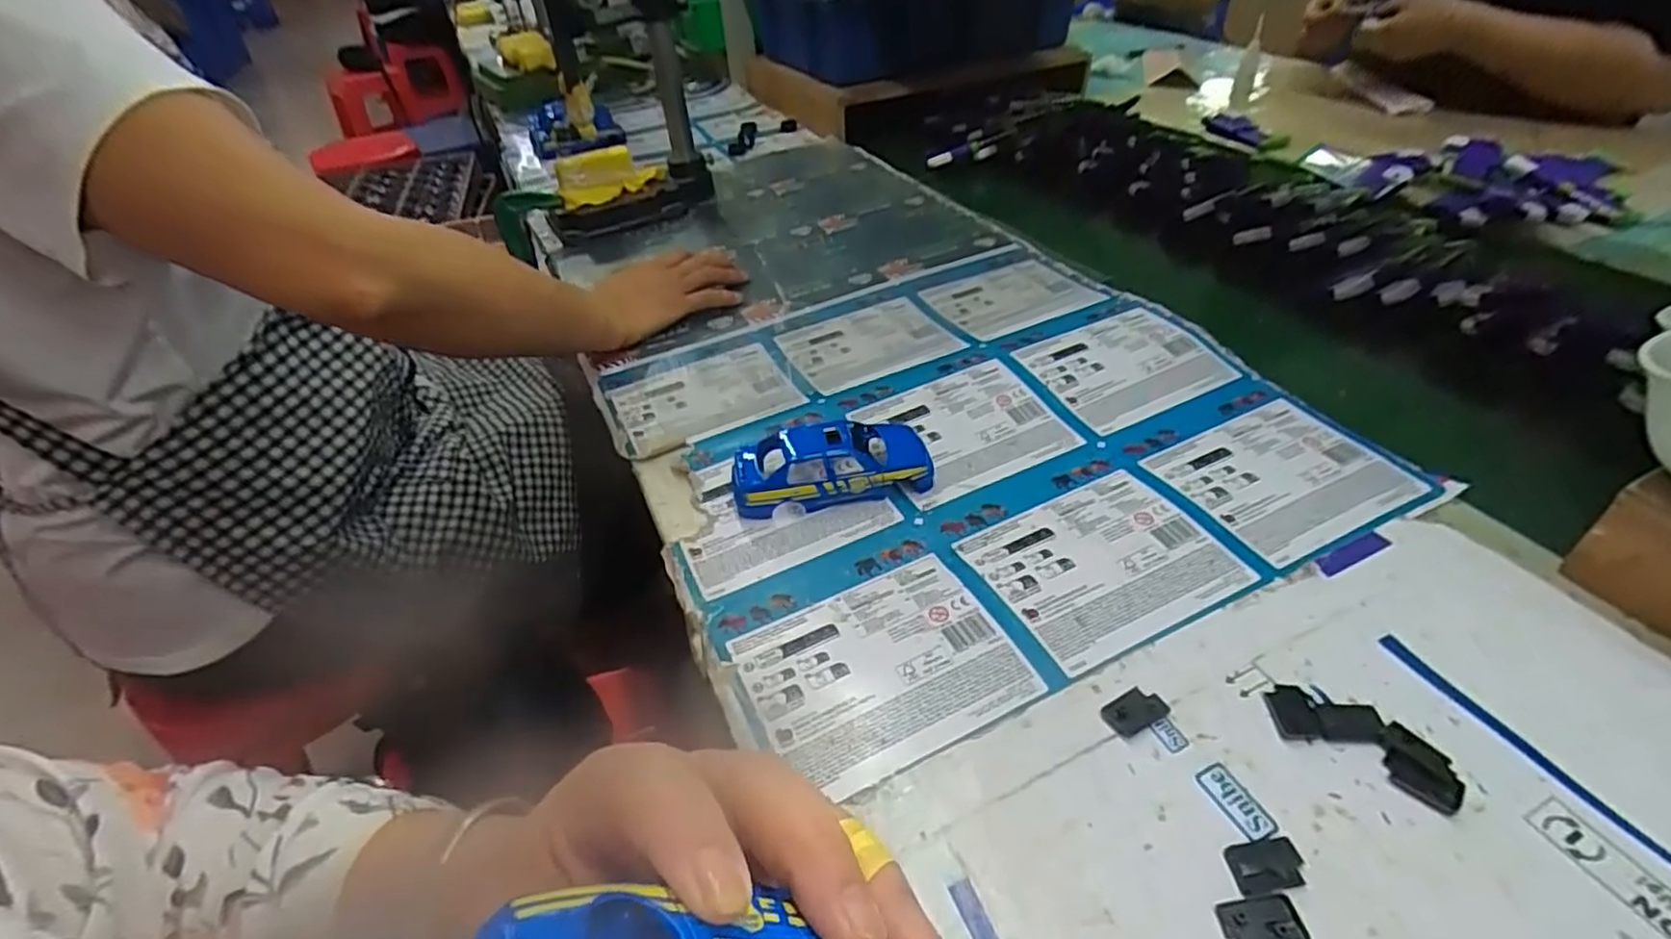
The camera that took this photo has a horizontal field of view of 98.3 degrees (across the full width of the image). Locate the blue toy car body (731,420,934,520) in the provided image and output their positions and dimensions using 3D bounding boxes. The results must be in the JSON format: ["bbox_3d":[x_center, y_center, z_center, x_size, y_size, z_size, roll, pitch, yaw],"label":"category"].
[{"bbox_3d":[-0.003,-0.004,0.478,0.129,0.035,0.057,-6,41,0],"label":"blue toy car body"}]

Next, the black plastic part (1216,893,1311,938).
[{"bbox_3d":[0.163,0.174,0.276,0.029,0.004,0.018,-8,41,-2],"label":"black plastic part"}]

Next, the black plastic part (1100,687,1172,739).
[{"bbox_3d":[0.142,0.115,0.345,0.029,0.004,0.019,-21,43,-16],"label":"black plastic part"}]

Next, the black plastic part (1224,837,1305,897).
[{"bbox_3d":[0.173,0.159,0.290,0.029,0.004,0.019,-8,41,-2],"label":"black plastic part"}]

